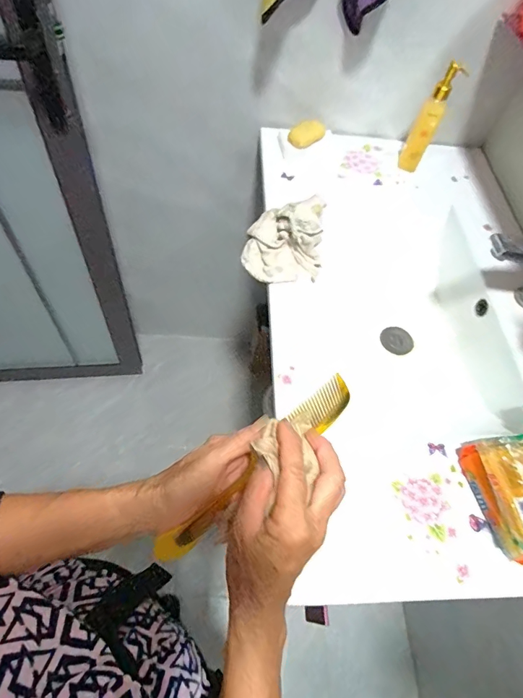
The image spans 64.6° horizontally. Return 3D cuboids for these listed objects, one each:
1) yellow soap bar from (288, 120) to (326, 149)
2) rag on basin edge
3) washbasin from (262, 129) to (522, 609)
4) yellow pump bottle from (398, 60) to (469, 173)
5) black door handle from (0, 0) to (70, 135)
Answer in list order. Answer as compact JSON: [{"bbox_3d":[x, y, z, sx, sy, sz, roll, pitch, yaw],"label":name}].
[{"bbox_3d":[0.087,-0.399,0.766,0.075,0.021,0.042,-30,64,-15],"label":"yellow soap bar"},{"bbox_3d":[0.035,-0.165,0.629,0.118,0.058,0.142,7,60,4],"label":"rag on basin edge"},{"bbox_3d":[0.235,-0.051,0.675,0.435,0.156,0.776,-2,60,0],"label":"washbasin"},{"bbox_3d":[0.288,-0.392,0.716,0.044,0.168,0.035,-38,67,-19],"label":"yellow pump bottle"},{"bbox_3d":[-0.347,-0.385,0.571,0.130,0.178,0.039,-29,64,-15],"label":"black door handle"}]

